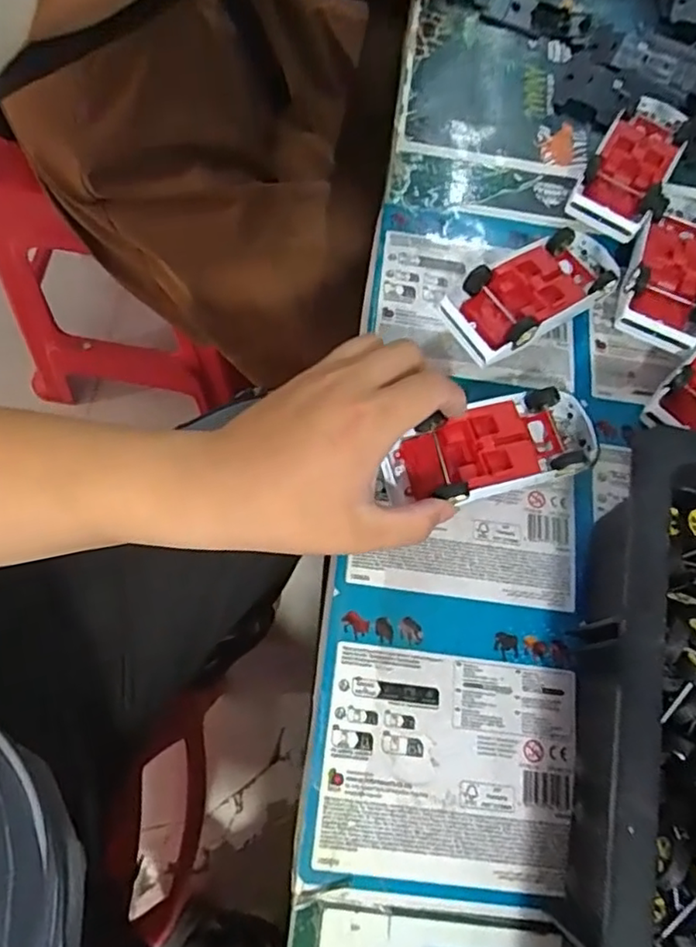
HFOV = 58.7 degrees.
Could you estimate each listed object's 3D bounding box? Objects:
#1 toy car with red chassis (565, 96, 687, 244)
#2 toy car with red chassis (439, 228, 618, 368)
[{"bbox_3d":[0.211,-0.224,0.457,0.059,0.034,0.133,30,69,5],"label":"toy car with red chassis"},{"bbox_3d":[0.124,-0.119,0.410,0.132,0.041,0.053,-32,76,-17],"label":"toy car with red chassis"}]

